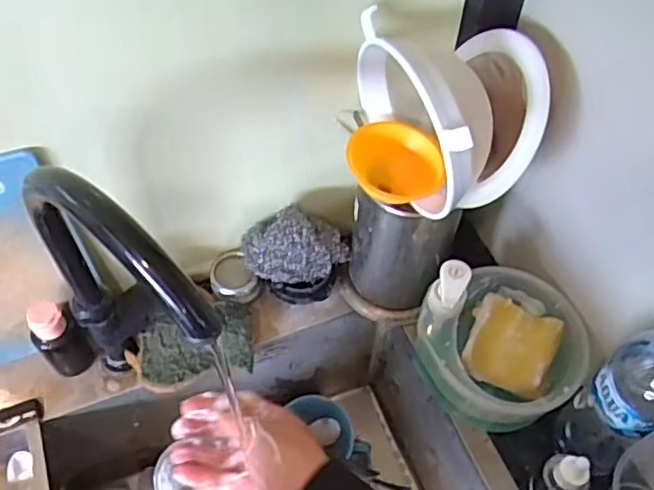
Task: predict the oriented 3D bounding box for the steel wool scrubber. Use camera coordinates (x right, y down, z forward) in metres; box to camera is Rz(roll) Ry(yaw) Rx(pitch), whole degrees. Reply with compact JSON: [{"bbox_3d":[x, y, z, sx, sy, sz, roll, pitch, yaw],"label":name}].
[{"bbox_3d":[-0.030,-0.002,0.621,0.100,0.067,0.046,-4,55,-4],"label":"steel wool scrubber"}]

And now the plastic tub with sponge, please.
[{"bbox_3d":[0.163,0.099,0.590,0.139,0.083,0.128,1,54,-1],"label":"plastic tub with sponge"}]

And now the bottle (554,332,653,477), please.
[{"bbox_3d":[0.239,0.123,0.494,0.069,0.226,0.064,-30,60,-20],"label":"bottle"}]

